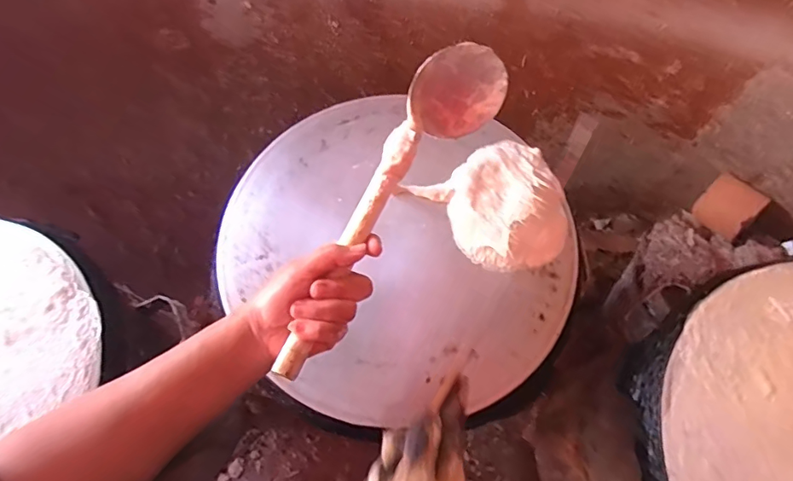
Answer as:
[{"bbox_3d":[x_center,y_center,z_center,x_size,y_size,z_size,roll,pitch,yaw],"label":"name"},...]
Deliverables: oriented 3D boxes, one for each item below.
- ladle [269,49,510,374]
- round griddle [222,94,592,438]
[{"bbox_3d":[-0.009,-0.035,0.437,0.068,0.079,0.336,29,73,14],"label":"ladle"},{"bbox_3d":[-0.002,-0.007,0.534,0.377,0.042,0.341,41,73,18],"label":"round griddle"}]

